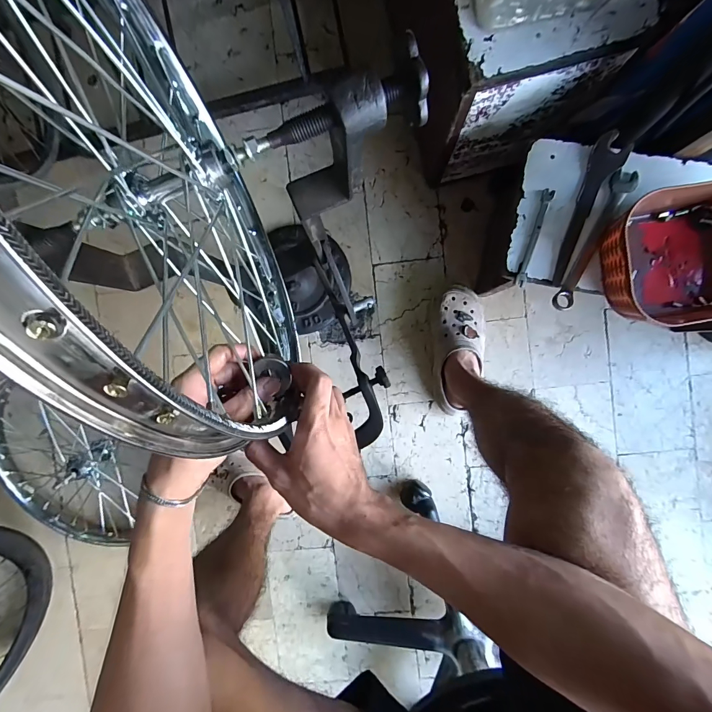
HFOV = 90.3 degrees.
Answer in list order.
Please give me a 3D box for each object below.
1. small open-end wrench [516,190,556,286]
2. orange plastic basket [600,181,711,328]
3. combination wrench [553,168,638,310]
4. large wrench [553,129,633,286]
[{"bbox_3d":[0.248,-0.162,0.489,0.015,0.007,0.132,14,94,2],"label":"small open-end wrench"},{"bbox_3d":[0.427,-0.129,0.450,0.206,0.070,0.166,-5,93,3],"label":"orange plastic basket"},{"bbox_3d":[0.324,-0.156,0.484,0.029,0.006,0.198,25,94,1],"label":"combination wrench"},{"bbox_3d":[0.311,-0.199,0.483,0.042,0.013,0.203,23,94,1],"label":"large wrench"}]

